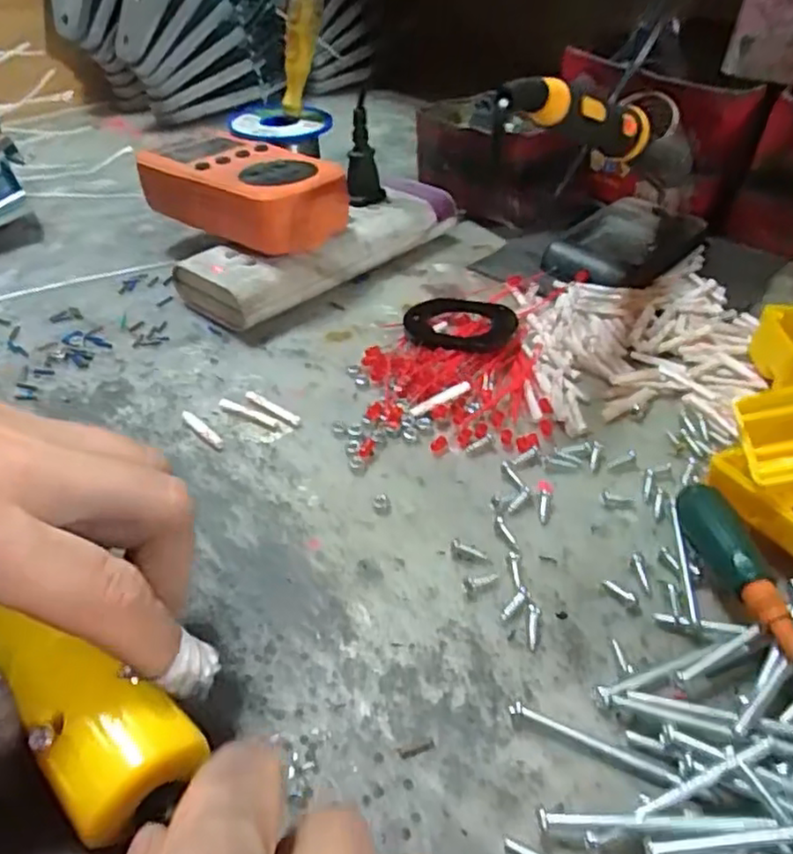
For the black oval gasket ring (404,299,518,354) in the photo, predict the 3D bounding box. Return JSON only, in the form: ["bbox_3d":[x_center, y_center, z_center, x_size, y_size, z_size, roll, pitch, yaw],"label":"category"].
[{"bbox_3d":[0.033,-0.053,0.345,0.056,0.009,0.053,10,43,12],"label":"black oval gasket ring"}]

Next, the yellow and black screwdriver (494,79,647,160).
[{"bbox_3d":[0.081,-0.132,0.284,0.016,0.022,0.123,29,28,30],"label":"yellow and black screwdriver"}]

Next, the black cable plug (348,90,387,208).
[{"bbox_3d":[-0.019,-0.162,0.393,0.021,0.061,0.017,-4,42,-3],"label":"black cable plug"}]

